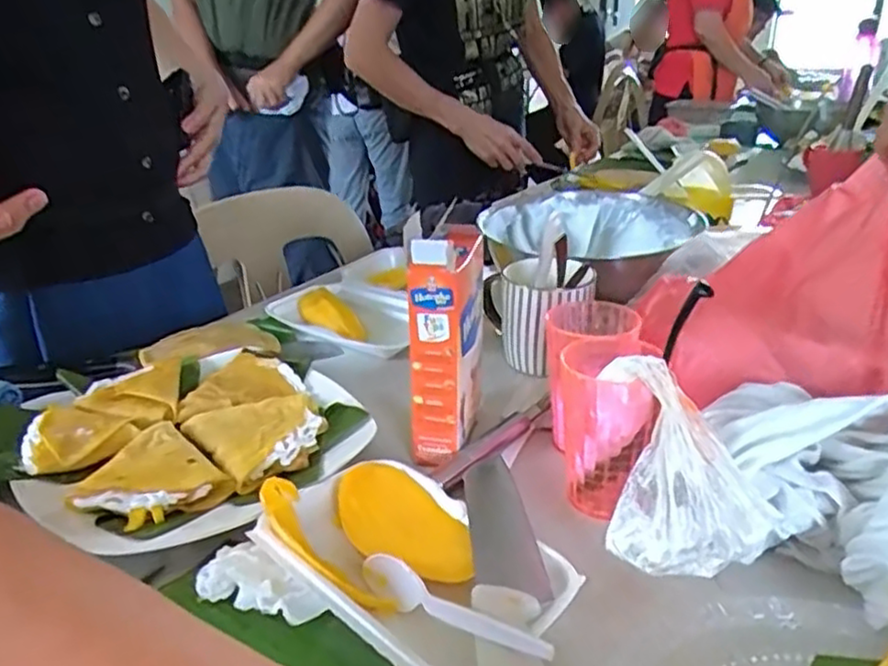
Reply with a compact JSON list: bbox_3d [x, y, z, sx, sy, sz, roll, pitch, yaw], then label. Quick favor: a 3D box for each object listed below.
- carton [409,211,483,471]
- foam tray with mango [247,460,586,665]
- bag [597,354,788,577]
[{"bbox_3d":[0.000,-0.002,0.519,0.047,0.169,0.094,1,25,7],"label":"carton"},{"bbox_3d":[-0.021,0.125,0.401,0.112,0.034,0.175,-24,33,-39],"label":"foam tray with mango"},{"bbox_3d":[0.119,0.070,0.394,0.089,0.067,0.128,-17,29,-30],"label":"bag"}]

